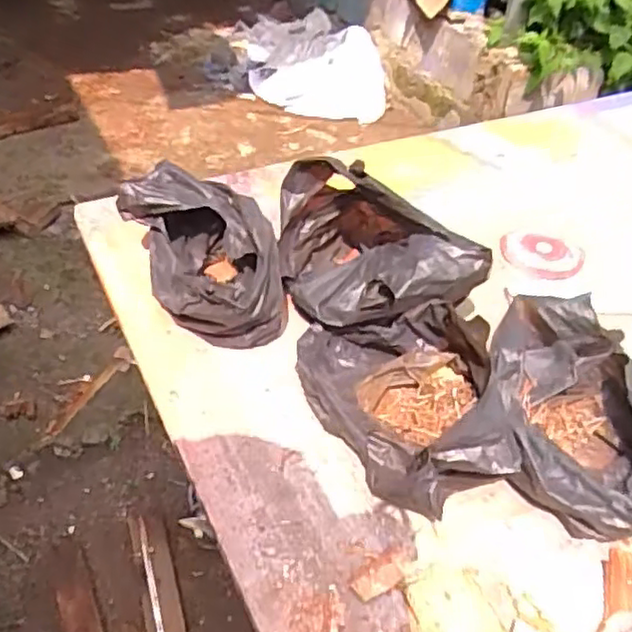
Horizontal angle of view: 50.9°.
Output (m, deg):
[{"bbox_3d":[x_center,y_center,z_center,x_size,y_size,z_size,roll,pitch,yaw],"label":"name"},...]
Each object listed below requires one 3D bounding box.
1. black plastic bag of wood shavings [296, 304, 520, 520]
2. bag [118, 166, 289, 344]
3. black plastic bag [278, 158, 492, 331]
[{"bbox_3d":[0.069,0.068,0.547,0.150,0.089,0.187,0,43,-6],"label":"black plastic bag of wood shavings"},{"bbox_3d":[-0.102,-0.059,0.647,0.191,0.087,0.122,36,51,28],"label":"bag"},{"bbox_3d":[0.044,-0.063,0.644,0.146,0.123,0.192,-17,48,-22],"label":"black plastic bag"}]

